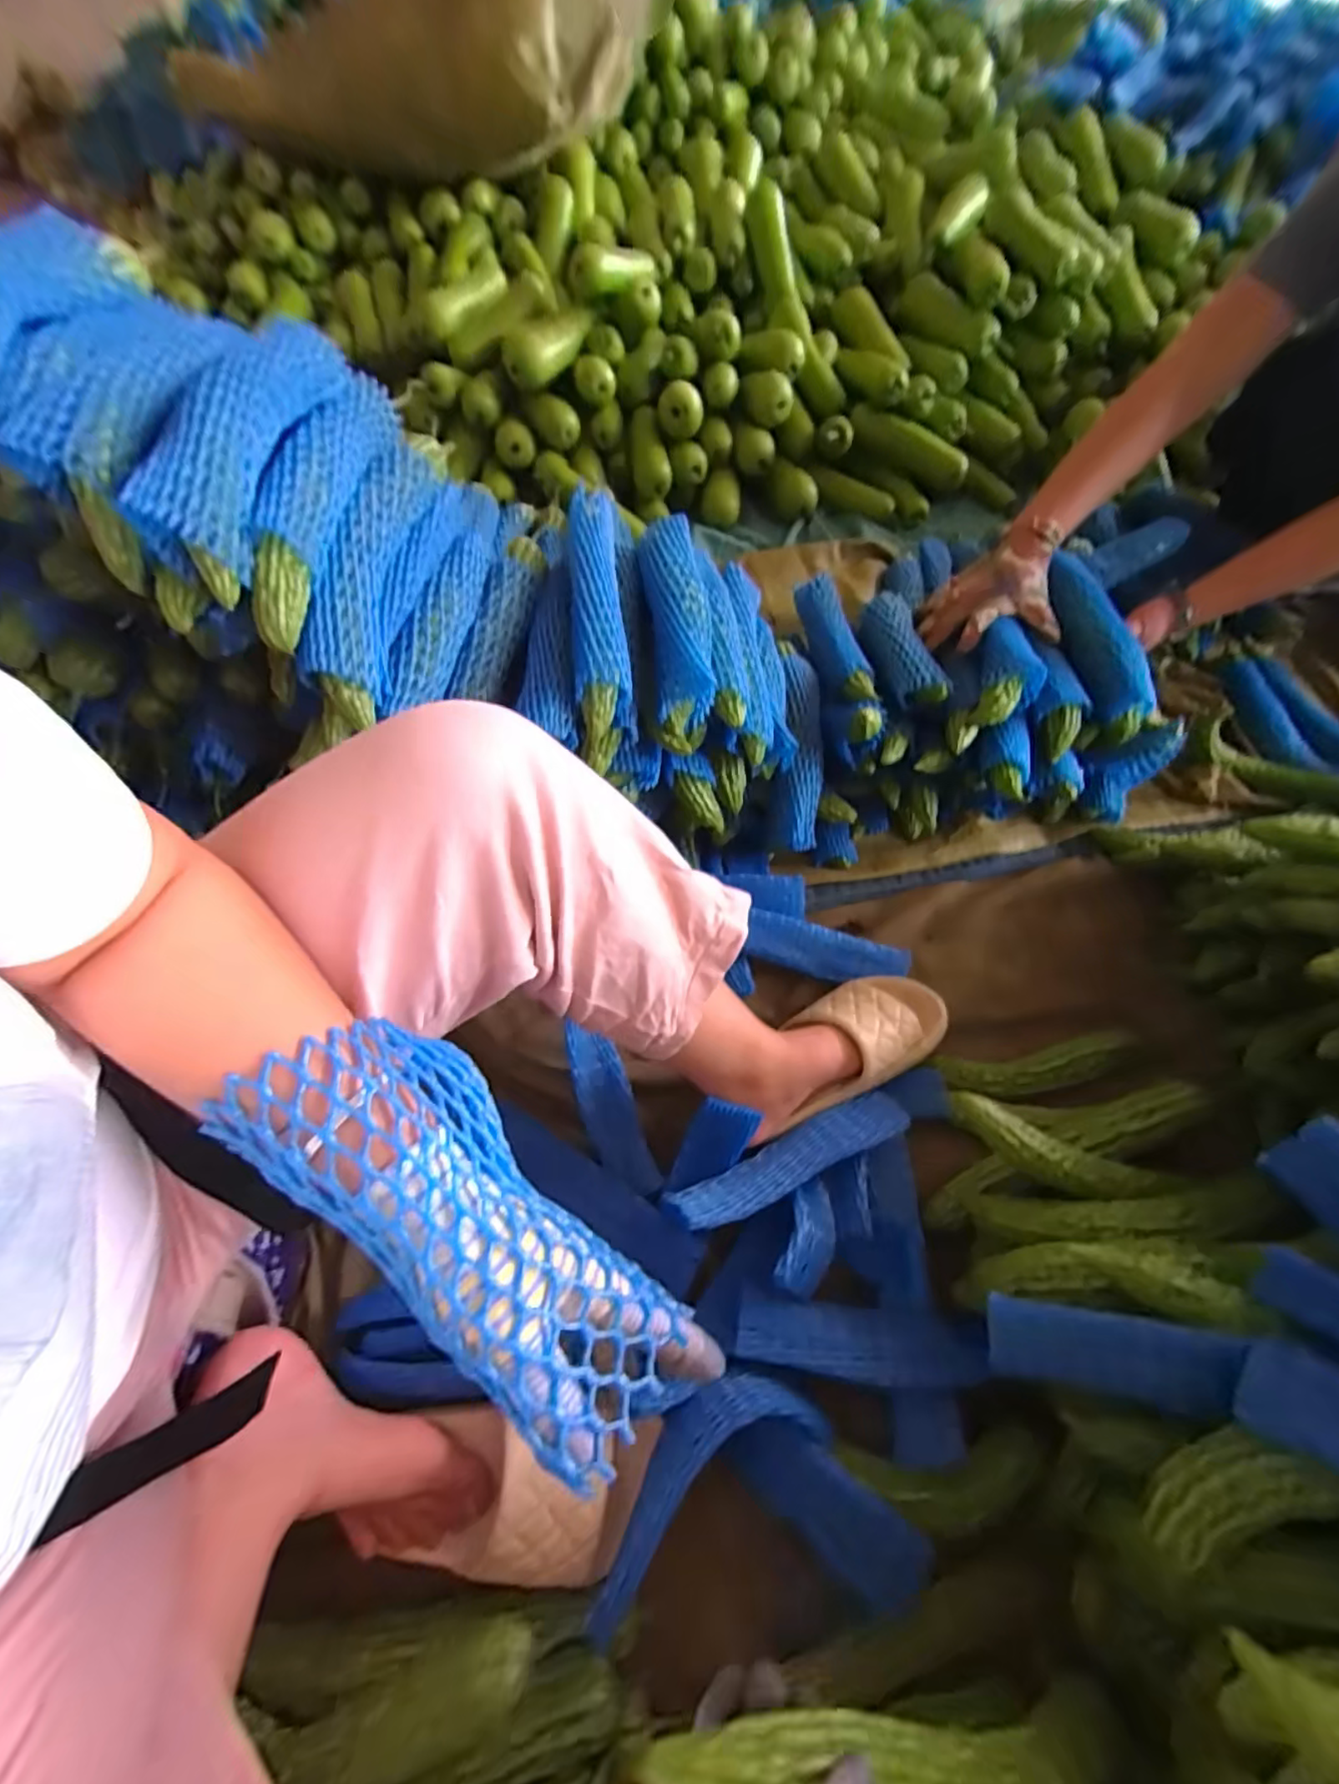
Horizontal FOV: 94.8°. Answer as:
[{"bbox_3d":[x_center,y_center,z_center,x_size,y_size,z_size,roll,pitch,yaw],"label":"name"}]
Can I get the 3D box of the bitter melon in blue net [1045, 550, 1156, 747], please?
[{"bbox_3d":[0.477,-0.274,0.684,0.047,0.058,0.215,-21,89,-12],"label":"bitter melon in blue net"}]

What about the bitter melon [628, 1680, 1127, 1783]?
[{"bbox_3d":[0.113,0.409,0.281,0.255,0.043,0.043,22,58,-15],"label":"bitter melon"}]

